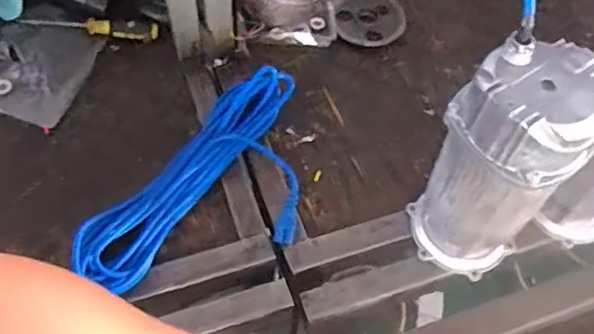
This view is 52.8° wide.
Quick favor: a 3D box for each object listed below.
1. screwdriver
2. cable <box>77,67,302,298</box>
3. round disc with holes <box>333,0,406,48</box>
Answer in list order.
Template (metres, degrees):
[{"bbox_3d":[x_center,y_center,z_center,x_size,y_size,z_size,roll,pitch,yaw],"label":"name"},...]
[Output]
[{"bbox_3d":[-0.315,-0.214,0.913,0.206,0.025,0.025,5,58,-1],"label":"screwdriver"},{"bbox_3d":[-0.091,0.038,0.764,0.194,0.064,0.380,33,62,15],"label":"cable"},{"bbox_3d":[0.118,-0.247,0.981,0.110,0.013,0.110,2,58,-3],"label":"round disc with holes"}]

